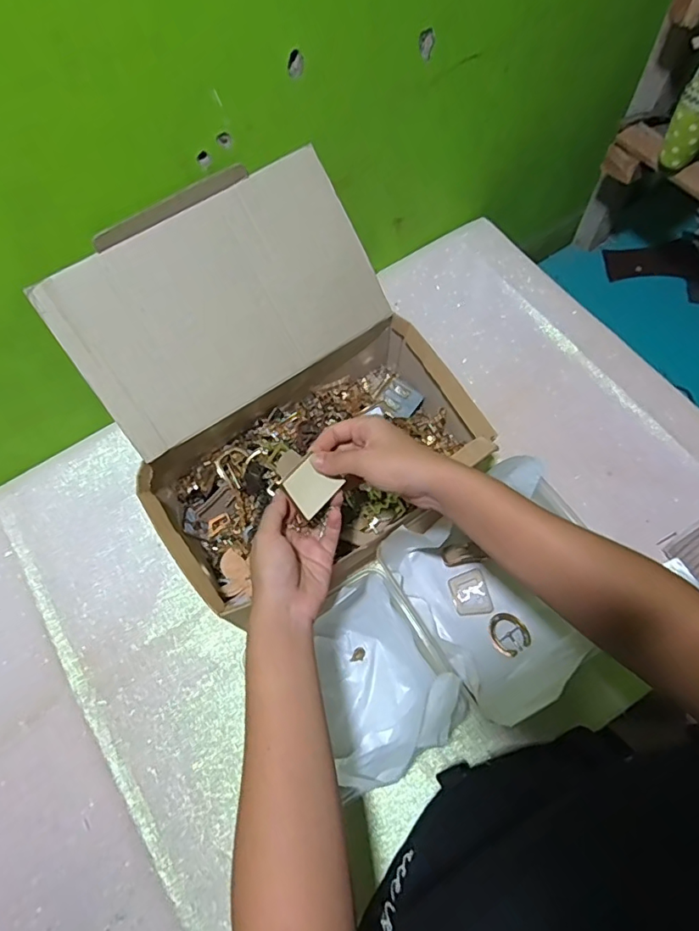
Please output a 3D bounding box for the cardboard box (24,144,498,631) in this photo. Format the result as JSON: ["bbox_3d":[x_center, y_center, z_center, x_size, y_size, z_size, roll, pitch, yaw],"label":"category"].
[{"bbox_3d":[-0.071,-0.070,0.545,0.336,0.230,0.334,-33,69,-12],"label":"cardboard box"}]

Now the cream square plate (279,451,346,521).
[{"bbox_3d":[-0.034,0.018,0.430,0.039,0.004,0.039,46,74,-10],"label":"cream square plate"}]

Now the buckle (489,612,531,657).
[{"bbox_3d":[0.167,0.176,0.545,0.037,0.006,0.042,-30,68,-11],"label":"buckle"}]

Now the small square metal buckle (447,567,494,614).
[{"bbox_3d":[0.130,0.138,0.560,0.038,0.010,0.045,-16,66,-5],"label":"small square metal buckle"}]

